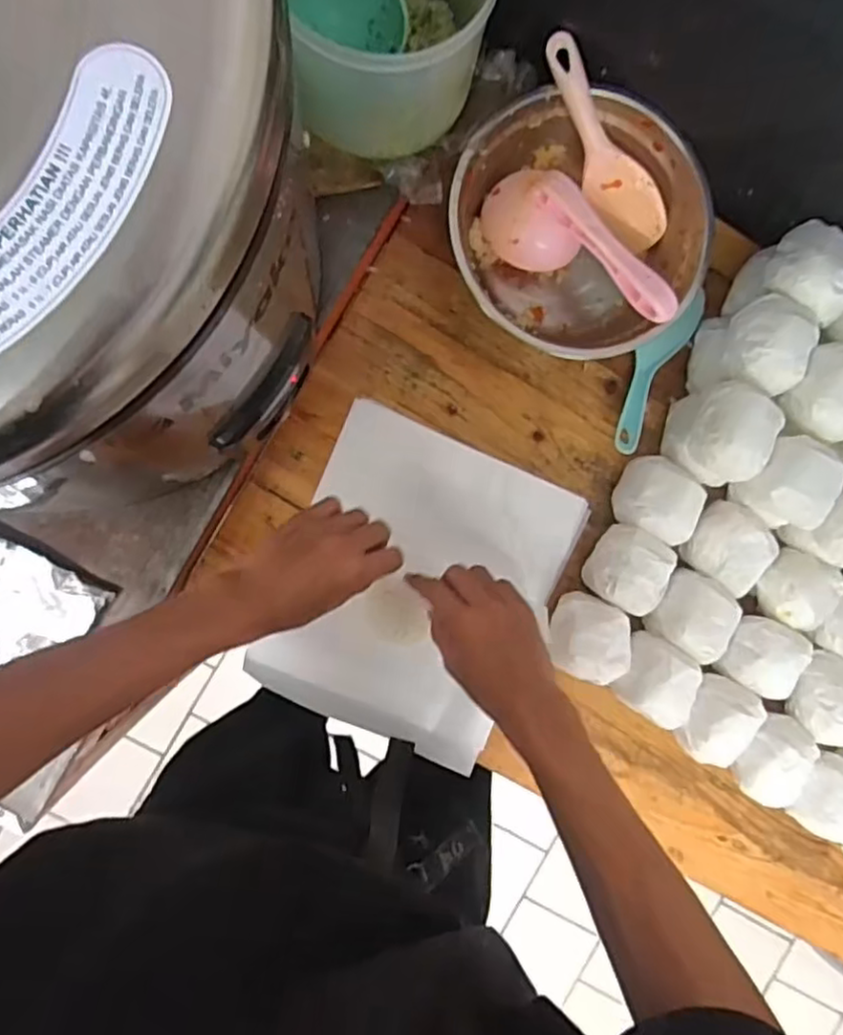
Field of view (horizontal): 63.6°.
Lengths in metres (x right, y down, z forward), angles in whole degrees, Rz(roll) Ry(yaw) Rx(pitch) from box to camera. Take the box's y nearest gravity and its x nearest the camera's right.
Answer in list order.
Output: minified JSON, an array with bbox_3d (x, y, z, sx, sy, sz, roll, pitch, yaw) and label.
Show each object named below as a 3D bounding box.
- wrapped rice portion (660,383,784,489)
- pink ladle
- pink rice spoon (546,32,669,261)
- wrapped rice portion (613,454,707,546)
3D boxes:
[{"bbox_3d":[0.279,-0.075,0.633,0.069,0.091,0.090,21,90,-6],"label":"wrapped rice portion"},{"bbox_3d":[0.141,-0.241,0.605,0.197,0.038,0.070,34,88,7],"label":"pink ladle"},{"bbox_3d":[0.162,-0.327,0.607,0.047,0.028,0.190,-40,117,-3],"label":"pink rice spoon"},{"bbox_3d":[0.233,-0.017,0.658,0.078,0.037,0.072,23,90,-6],"label":"wrapped rice portion"}]

